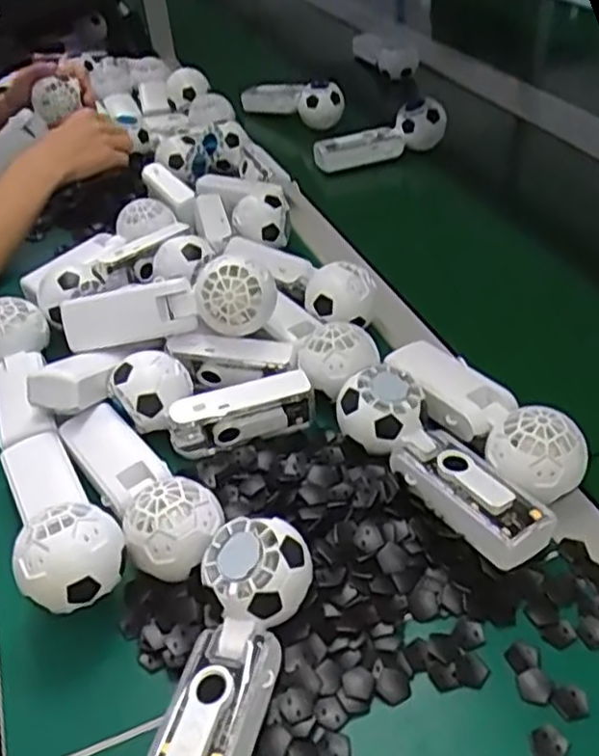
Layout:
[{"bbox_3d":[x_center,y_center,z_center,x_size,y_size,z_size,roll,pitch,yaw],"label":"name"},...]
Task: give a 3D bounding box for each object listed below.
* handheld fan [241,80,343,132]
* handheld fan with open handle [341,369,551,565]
[{"bbox_3d":[-0.011,-0.380,0.996,0.149,0.054,0.044,20,46,27],"label":"handheld fan"},{"bbox_3d":[0.094,0.055,0.487,0.058,0.059,0.167,-29,46,-26],"label":"handheld fan with open handle"}]

